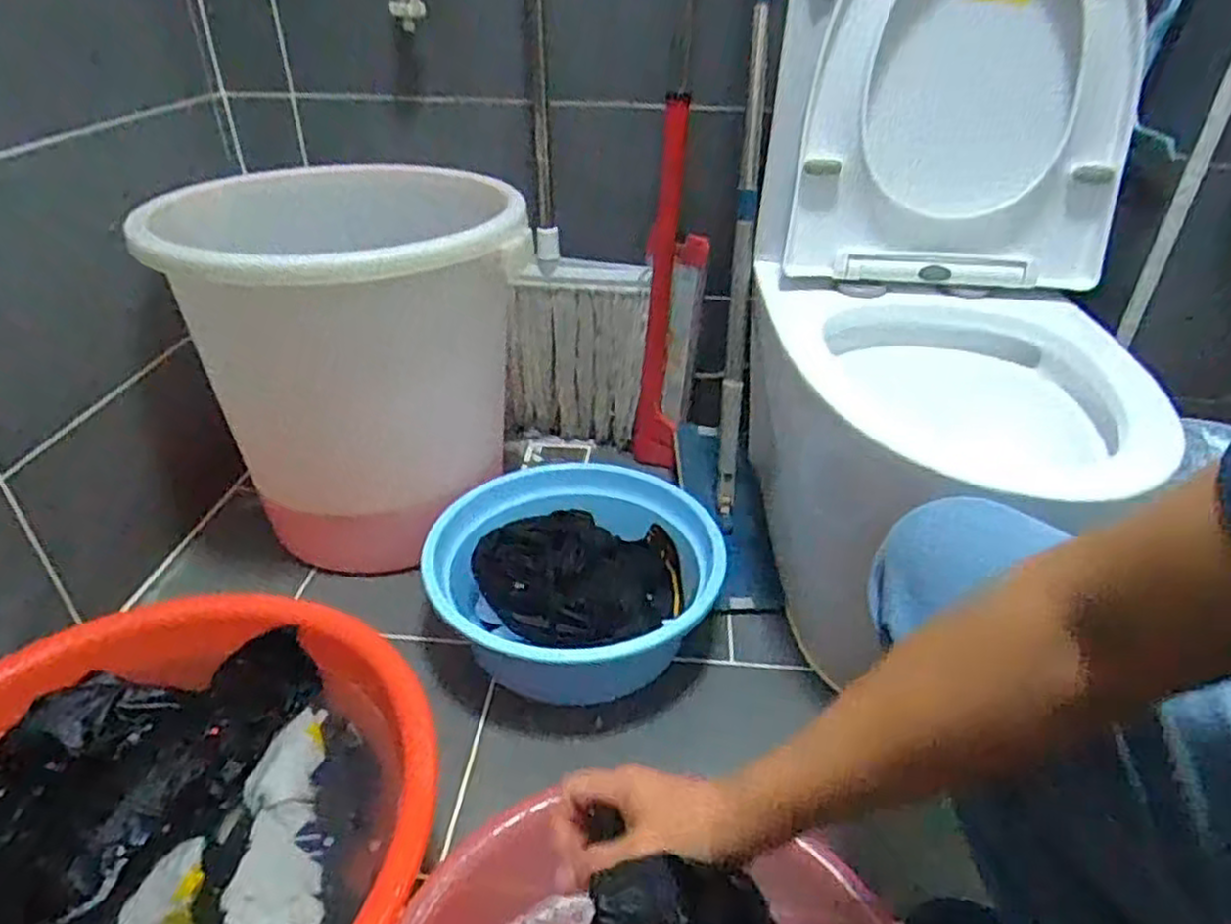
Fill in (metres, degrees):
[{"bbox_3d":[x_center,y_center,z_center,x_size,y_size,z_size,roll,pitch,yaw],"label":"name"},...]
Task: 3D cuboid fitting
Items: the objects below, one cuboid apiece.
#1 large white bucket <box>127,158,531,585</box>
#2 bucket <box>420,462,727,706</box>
[{"bbox_3d":[-0.350,-0.131,1.077,0.428,0.480,0.483,-7,34,-12],"label":"large white bucket"},{"bbox_3d":[-0.049,0.154,0.951,0.335,0.127,0.367,14,35,19],"label":"bucket"}]

